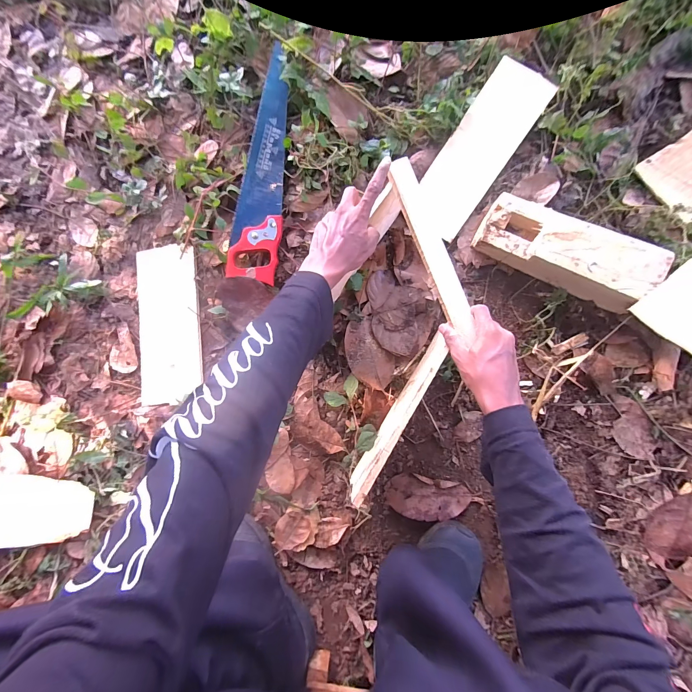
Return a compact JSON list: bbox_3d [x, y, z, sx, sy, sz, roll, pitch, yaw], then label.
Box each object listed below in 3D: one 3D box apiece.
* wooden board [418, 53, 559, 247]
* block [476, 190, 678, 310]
[{"bbox_3d":[0.235,-0.350,0.546,0.106,0.014,0.300,35,89,9],"label":"wooden board"},{"bbox_3d":[0.346,-0.150,0.493,0.262,0.060,0.101,26,88,8],"label":"block"}]

